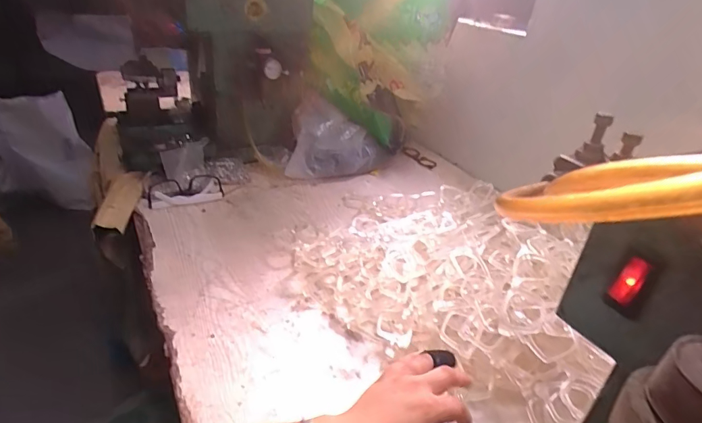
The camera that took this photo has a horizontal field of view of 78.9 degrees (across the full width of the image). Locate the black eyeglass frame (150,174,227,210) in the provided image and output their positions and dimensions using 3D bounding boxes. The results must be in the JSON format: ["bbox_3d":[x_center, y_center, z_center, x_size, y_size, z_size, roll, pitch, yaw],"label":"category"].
[{"bbox_3d":[-0.339,-0.039,0.878,0.145,0.041,0.068,-6,33,-17],"label":"black eyeglass frame"}]

